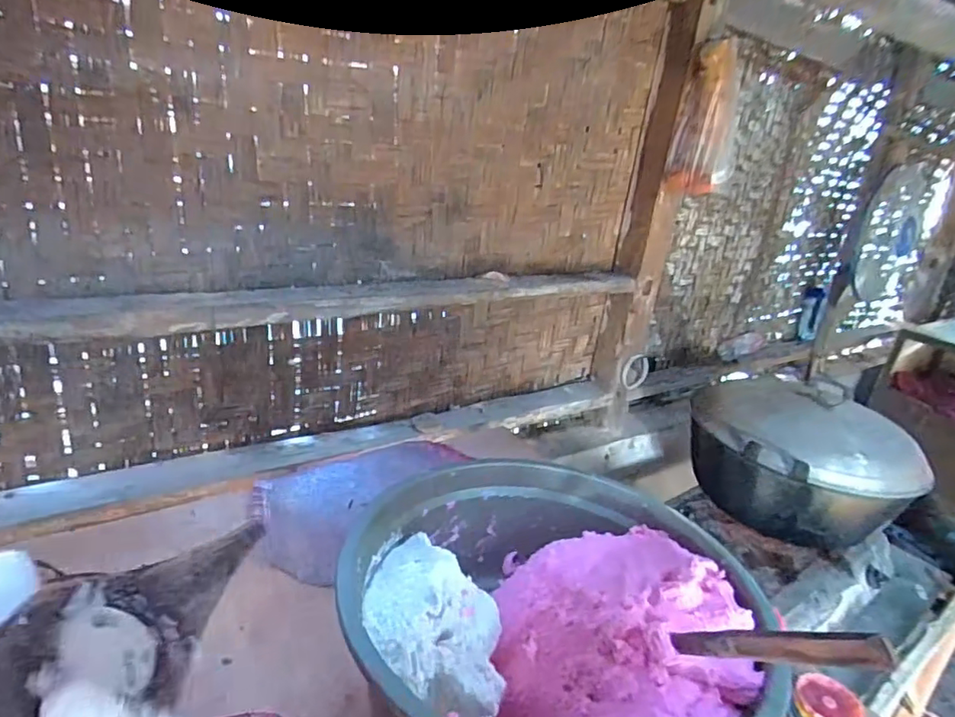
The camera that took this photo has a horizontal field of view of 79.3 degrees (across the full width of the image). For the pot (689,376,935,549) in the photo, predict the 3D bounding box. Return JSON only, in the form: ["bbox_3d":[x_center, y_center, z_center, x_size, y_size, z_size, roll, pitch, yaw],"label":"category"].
[{"bbox_3d":[0.663,0.216,1.199,0.361,0.246,0.353,1,23,-16],"label":"pot"}]

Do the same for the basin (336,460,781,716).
[{"bbox_3d":[0.073,0.274,0.594,0.417,0.142,0.394,-11,28,-39],"label":"basin"}]

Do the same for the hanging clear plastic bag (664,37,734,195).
[{"bbox_3d":[0.463,-0.475,1.159,0.124,0.268,0.051,16,23,20],"label":"hanging clear plastic bag"}]

